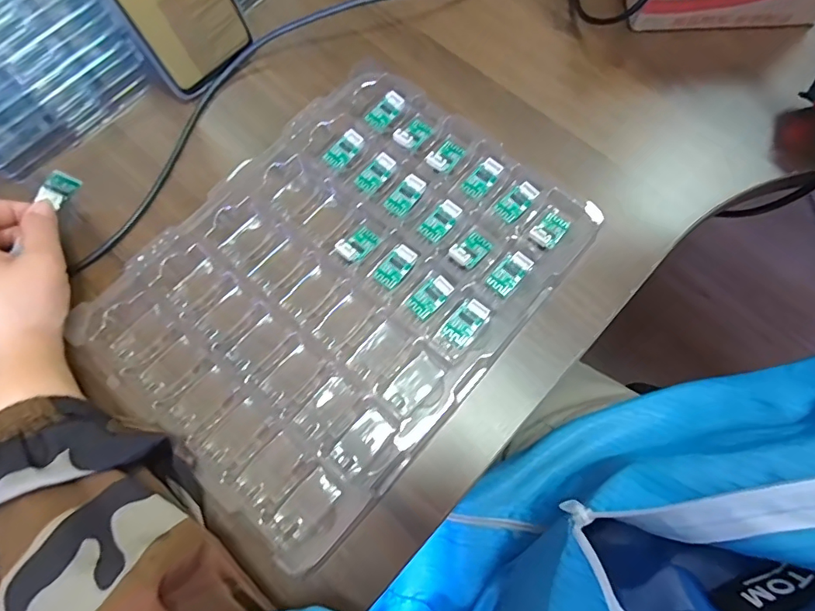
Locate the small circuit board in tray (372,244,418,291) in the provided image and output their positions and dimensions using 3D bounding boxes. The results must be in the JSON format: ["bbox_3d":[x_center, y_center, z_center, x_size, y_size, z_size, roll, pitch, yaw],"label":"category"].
[{"bbox_3d":[-0.007,-0.026,0.319,0.017,0.007,0.028,38,75,12],"label":"small circuit board in tray"}]

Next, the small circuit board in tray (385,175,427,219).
[{"bbox_3d":[-0.001,-0.076,0.335,0.017,0.006,0.029,36,75,11],"label":"small circuit board in tray"}]

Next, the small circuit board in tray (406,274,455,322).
[{"bbox_3d":[0.014,-0.006,0.308,0.027,0.007,0.018,-39,76,-12],"label":"small circuit board in tray"}]

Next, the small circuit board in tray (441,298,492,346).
[{"bbox_3d":[0.036,0.010,0.305,0.017,0.004,0.030,39,93,13],"label":"small circuit board in tray"}]

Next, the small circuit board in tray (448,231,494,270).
[{"bbox_3d":[0.043,-0.038,0.321,0.028,0.009,0.018,-43,77,-13],"label":"small circuit board in tray"}]

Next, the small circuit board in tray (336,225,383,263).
[{"bbox_3d":[-0.032,-0.041,0.324,0.027,0.010,0.017,-42,76,-13],"label":"small circuit board in tray"}]

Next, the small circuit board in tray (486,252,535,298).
[{"bbox_3d":[0.065,-0.021,0.315,0.017,0.004,0.030,41,93,12],"label":"small circuit board in tray"}]

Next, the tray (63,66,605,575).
[{"bbox_3d":[-0.041,-0.020,0.312,0.211,0.020,0.275,39,75,12],"label":"tray"}]

